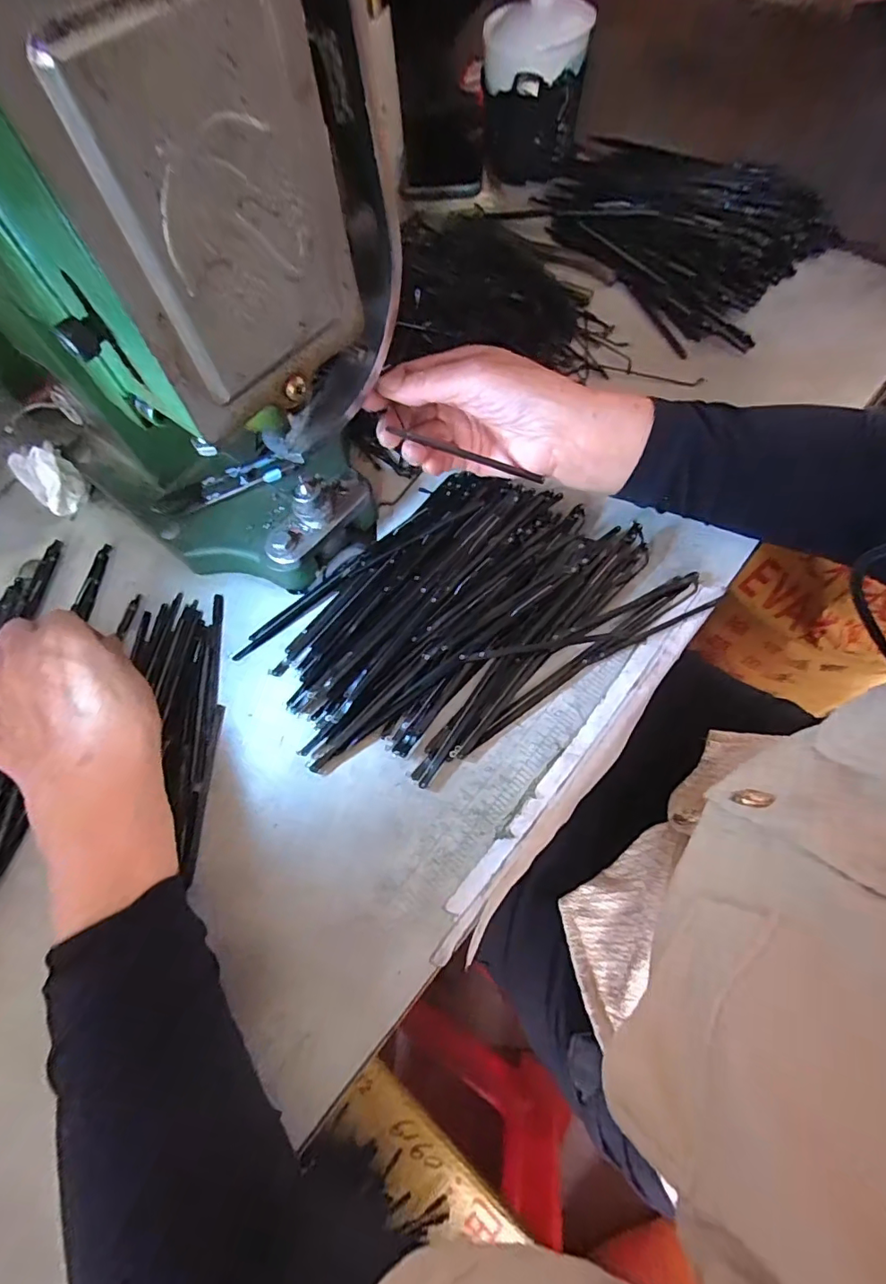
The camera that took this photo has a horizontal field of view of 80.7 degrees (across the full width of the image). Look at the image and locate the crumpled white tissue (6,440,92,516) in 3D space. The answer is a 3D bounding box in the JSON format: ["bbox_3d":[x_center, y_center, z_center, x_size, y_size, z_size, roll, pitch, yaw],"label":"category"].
[{"bbox_3d":[-0.279,-0.116,0.372,0.042,0.041,0.033,39,75,16],"label":"crumpled white tissue"}]

